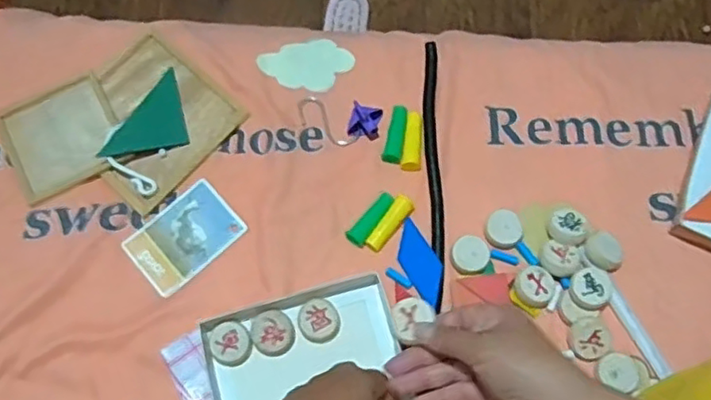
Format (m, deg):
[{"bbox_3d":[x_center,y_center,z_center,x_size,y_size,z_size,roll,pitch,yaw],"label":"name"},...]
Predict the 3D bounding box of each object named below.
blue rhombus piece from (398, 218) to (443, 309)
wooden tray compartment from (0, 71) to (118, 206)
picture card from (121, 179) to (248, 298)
[{"bbox_3d":[0.059,0.057,0.581,0.031,0.010,0.079,-29,72,-9],"label":"blue rhombus piece"},{"bbox_3d":[-0.287,-0.063,0.620,0.105,0.008,0.104,-27,72,-9],"label":"wooden tray compartment"},{"bbox_3d":[-0.160,0.035,0.595,0.098,0.004,0.069,-42,75,-10],"label":"picture card"}]

